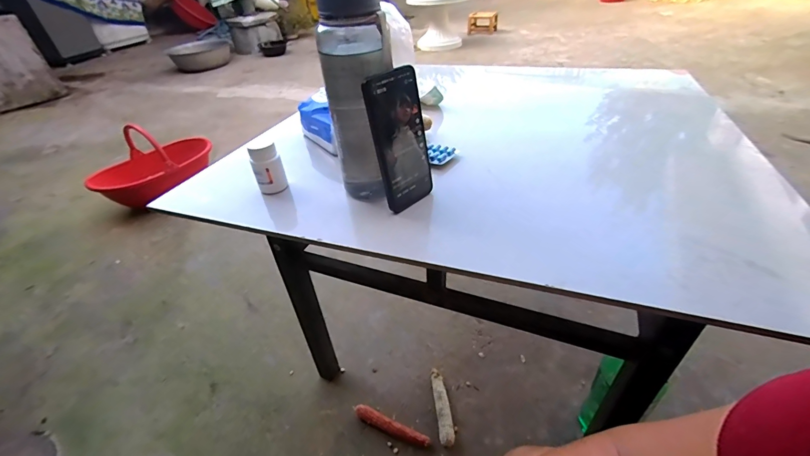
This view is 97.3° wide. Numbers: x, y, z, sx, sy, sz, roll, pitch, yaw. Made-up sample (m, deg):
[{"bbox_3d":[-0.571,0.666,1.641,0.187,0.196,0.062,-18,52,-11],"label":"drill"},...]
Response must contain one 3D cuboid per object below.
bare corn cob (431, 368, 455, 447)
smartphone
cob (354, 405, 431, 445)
[{"bbox_3d":[0.089,0.418,0.844,0.035,0.032,0.175,-6,39,-1],"label":"bare corn cob"},{"bbox_3d":[-0.003,-0.101,0.422,0.072,0.156,0.010,-32,36,-30],"label":"smartphone"},{"bbox_3d":[-0.031,0.452,0.813,0.185,0.023,0.032,14,42,22],"label":"cob"}]

